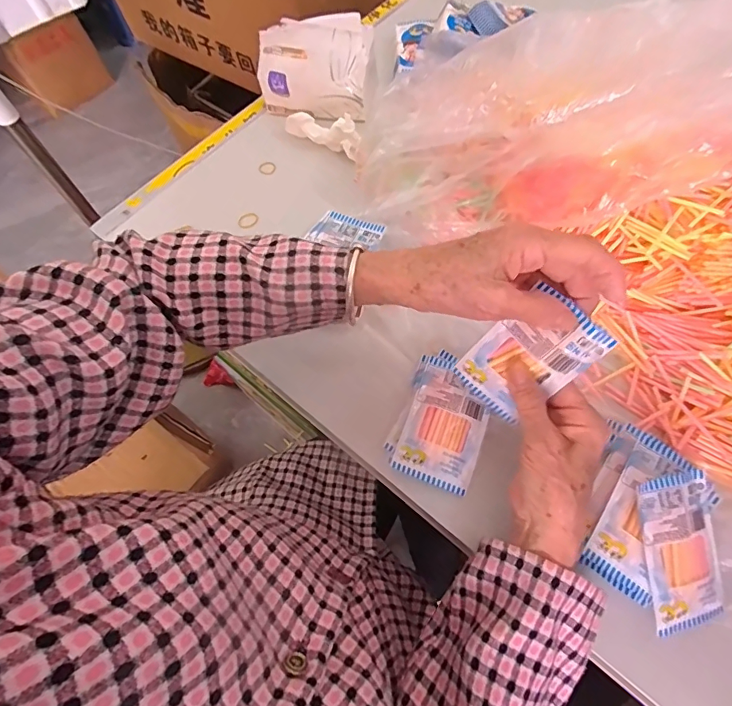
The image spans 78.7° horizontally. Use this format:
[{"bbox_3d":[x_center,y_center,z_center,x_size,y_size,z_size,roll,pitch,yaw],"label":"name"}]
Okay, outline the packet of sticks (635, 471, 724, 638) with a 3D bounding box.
[{"bbox_3d":[0.229,0.141,0.322,0.065,0.007,0.101,-3,83,-14],"label":"packet of sticks"}]

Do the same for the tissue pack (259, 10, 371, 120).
[{"bbox_3d":[-0.062,-0.341,0.536,0.129,0.100,0.055,5,46,5],"label":"tissue pack"}]

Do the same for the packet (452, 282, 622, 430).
[{"bbox_3d":[0.114,0.005,0.320,0.062,0.102,0.006,44,42,8],"label":"packet"}]

